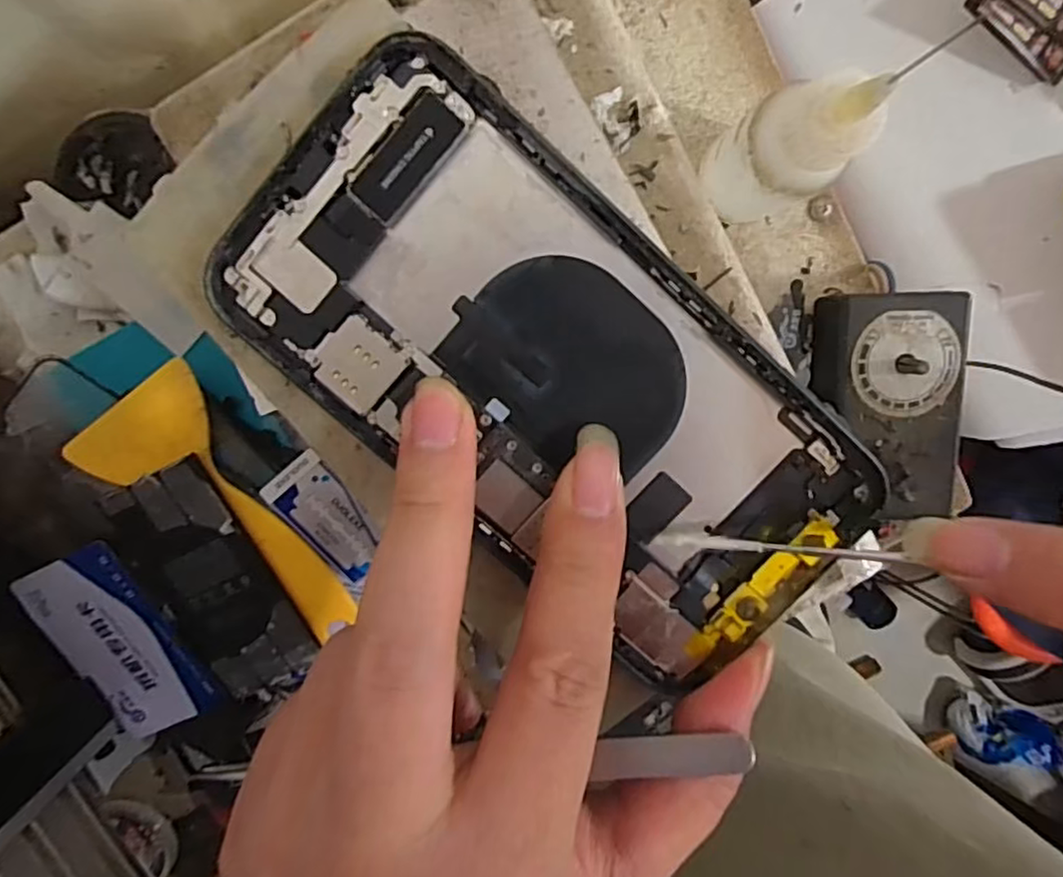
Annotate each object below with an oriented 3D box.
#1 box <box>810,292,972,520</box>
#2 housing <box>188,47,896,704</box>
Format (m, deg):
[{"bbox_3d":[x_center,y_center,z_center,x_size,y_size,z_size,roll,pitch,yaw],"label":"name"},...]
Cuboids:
[{"bbox_3d":[0.141,-0.014,0.264,0.049,0.030,0.085,-1,99,-1],"label":"box"},{"bbox_3d":[0.007,-0.012,0.147,0.147,0.007,0.073,39,96,-6],"label":"housing"}]

